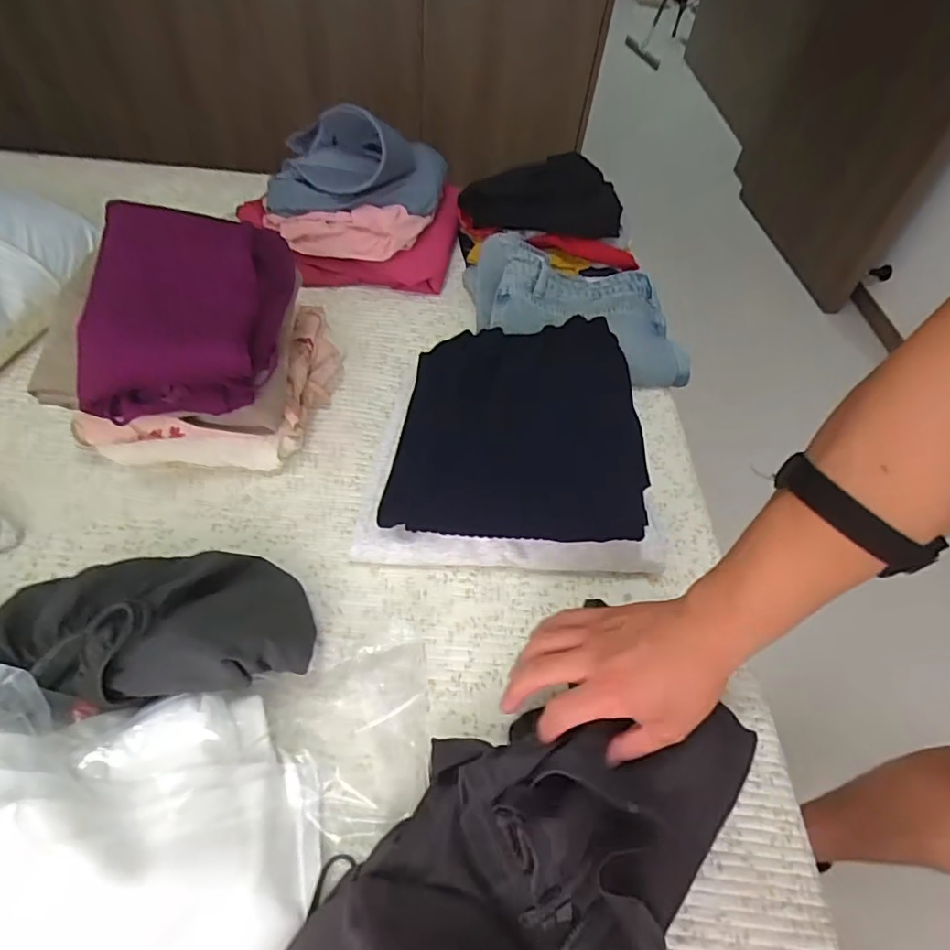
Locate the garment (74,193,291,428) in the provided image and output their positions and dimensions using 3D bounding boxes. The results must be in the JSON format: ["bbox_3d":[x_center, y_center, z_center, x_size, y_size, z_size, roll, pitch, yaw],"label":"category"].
[{"bbox_3d":[-0.282,-0.176,0.563,0.173,0.095,0.226,-1,52,-8],"label":"garment"}]

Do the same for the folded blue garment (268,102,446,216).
[{"bbox_3d":[-0.171,-0.456,0.822,0.233,0.102,0.151,10,52,0],"label":"folded blue garment"}]

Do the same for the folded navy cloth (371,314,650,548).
[{"bbox_3d":[0.047,-0.061,0.623,0.253,0.050,0.297,5,51,-1],"label":"folded navy cloth"}]

